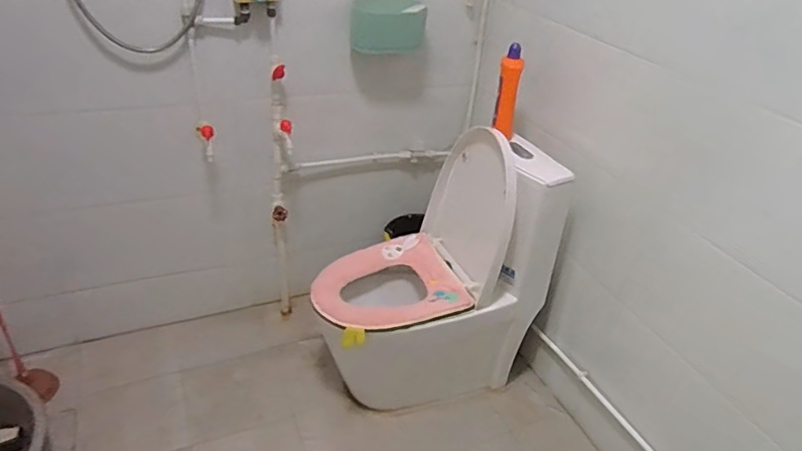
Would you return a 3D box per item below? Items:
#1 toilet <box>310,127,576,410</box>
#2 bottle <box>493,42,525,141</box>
[{"bbox_3d":[0.067,0.128,1.566,0.625,0.709,0.366,-7,36,-18],"label":"toilet"},{"bbox_3d":[0.286,-0.347,1.453,0.063,0.240,0.089,12,34,10],"label":"bottle"}]

